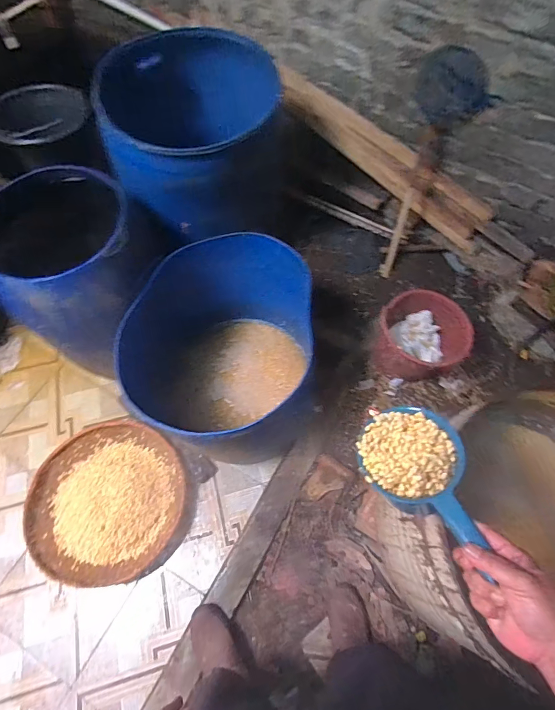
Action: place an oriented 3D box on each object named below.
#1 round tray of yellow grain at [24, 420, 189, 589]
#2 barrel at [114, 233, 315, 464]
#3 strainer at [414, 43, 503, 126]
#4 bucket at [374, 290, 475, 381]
[{"bbox_3d":[-0.613,0.511,1.377,0.545,0.092,0.545,1,65,-2],"label":"round tray of yellow grain"},{"bbox_3d":[-0.179,-0.023,1.329,0.637,0.430,0.621,19,70,9],"label":"barrel"},{"bbox_3d":[0.644,-0.964,1.386,0.293,0.222,0.043,30,67,12],"label":"strainer"},{"bbox_3d":[0.496,-0.056,1.383,0.294,0.198,0.292,1,65,-2],"label":"bucket"}]

